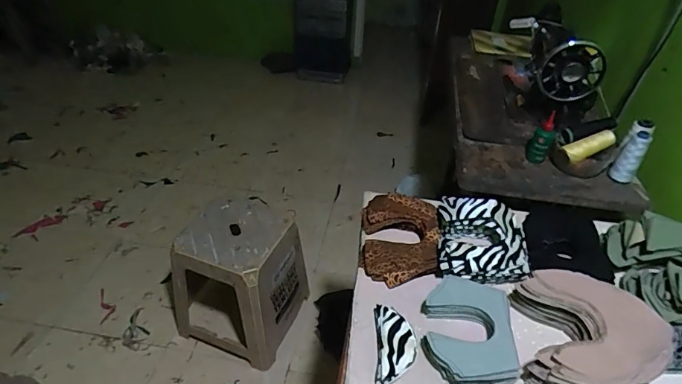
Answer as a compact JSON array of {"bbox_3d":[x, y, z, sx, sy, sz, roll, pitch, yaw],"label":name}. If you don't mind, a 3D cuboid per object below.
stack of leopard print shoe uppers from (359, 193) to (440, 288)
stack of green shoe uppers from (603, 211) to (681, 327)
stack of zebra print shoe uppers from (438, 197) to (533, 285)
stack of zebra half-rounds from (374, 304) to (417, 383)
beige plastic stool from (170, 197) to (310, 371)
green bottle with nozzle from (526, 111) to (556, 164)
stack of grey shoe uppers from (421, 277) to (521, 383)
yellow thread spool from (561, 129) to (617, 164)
[{"bbox_3d":[0.103,0.076,0.743,0.133,0.039,0.187,4,40,3],"label":"stack of leopard print shoe uppers"},{"bbox_3d":[0.534,0.117,0.663,0.181,0.068,0.170,4,40,2],"label":"stack of green shoe uppers"},{"bbox_3d":[0.237,0.081,0.724,0.147,0.060,0.158,4,40,4],"label":"stack of zebra print shoe uppers"},{"bbox_3d":[0.075,0.212,0.593,0.053,0.023,0.110,2,40,2],"label":"stack of zebra half-rounds"},{"bbox_3d":[-0.332,0.274,1.339,0.365,0.391,0.323,12,41,11],"label":"beige plastic stool"},{"bbox_3d":[0.440,-0.117,0.937,0.046,0.111,0.039,19,43,19],"label":"green bottle with nozzle"},{"bbox_3d":[0.179,0.197,0.604,0.121,0.033,0.161,5,40,5],"label":"stack of grey shoe uppers"},{"bbox_3d":[0.534,-0.098,0.918,0.113,0.036,0.039,-23,43,1],"label":"yellow thread spool"}]

